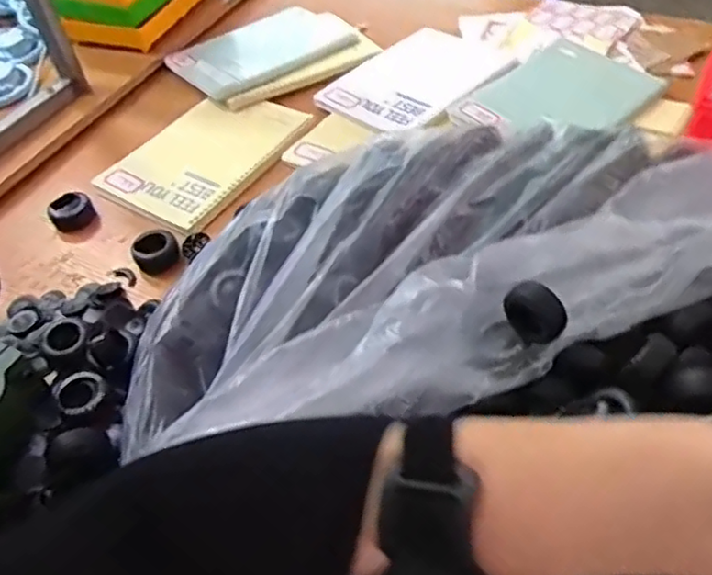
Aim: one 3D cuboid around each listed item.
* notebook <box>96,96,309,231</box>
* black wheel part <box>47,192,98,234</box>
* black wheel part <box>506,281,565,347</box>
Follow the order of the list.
[{"bbox_3d":[-0.185,-0.171,0.802,0.178,0.019,0.246,22,52,29],"label":"notebook"},{"bbox_3d":[-0.332,-0.088,0.747,0.049,0.027,0.049,-28,51,-18],"label":"black wheel part"},{"bbox_3d":[0.132,0.018,0.475,0.027,0.032,0.044,-36,54,-24],"label":"black wheel part"}]

